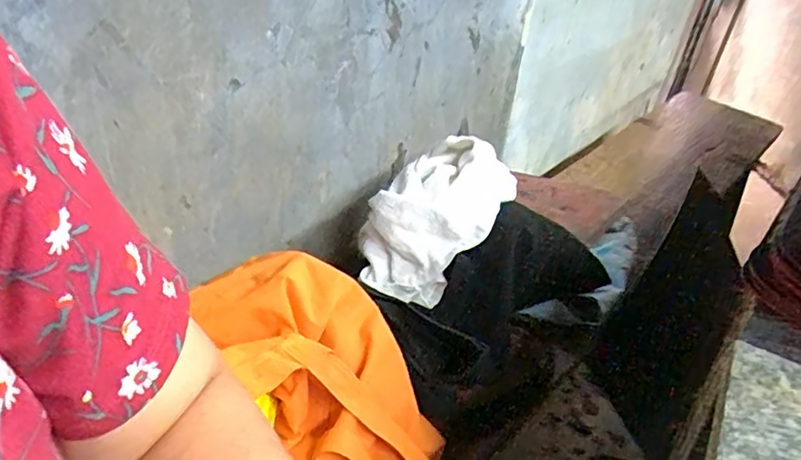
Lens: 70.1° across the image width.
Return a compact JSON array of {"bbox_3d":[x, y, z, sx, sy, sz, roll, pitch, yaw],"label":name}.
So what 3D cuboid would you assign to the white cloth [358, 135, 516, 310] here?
[{"bbox_3d":[0.034,-0.022,0.711,0.166,0.115,0.198,18,38,19],"label":"white cloth"}]

